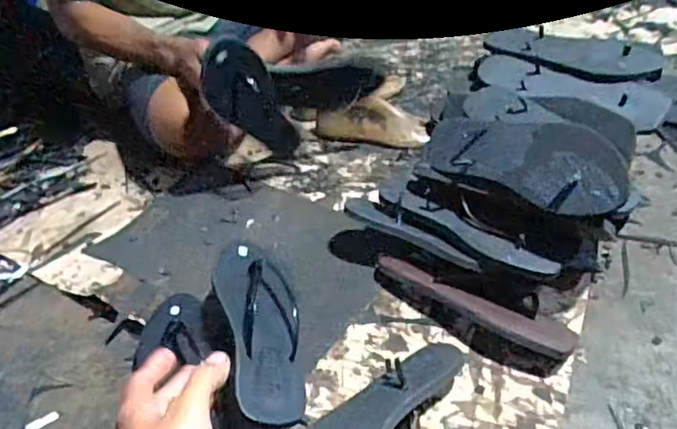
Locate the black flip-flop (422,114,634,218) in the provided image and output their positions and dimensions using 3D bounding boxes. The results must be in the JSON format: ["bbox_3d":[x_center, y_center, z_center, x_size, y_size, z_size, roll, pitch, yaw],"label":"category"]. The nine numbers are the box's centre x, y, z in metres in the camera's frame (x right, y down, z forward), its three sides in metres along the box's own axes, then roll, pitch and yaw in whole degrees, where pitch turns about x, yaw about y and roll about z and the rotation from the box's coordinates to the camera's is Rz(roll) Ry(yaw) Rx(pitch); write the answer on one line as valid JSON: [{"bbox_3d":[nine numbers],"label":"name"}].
[{"bbox_3d":[0.223,-0.068,0.692,0.245,0.092,0.029,22,9,40],"label":"black flip-flop"}]

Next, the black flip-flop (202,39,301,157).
[{"bbox_3d":[-0.141,-0.177,0.928,0.095,0.260,0.045,-43,52,-8],"label":"black flip-flop"}]

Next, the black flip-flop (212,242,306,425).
[{"bbox_3d":[-0.089,0.122,0.657,0.082,0.044,0.233,-15,42,-11],"label":"black flip-flop"}]

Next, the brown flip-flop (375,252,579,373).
[{"bbox_3d":[0.164,0.121,0.728,0.265,0.038,0.081,18,46,21],"label":"brown flip-flop"}]

